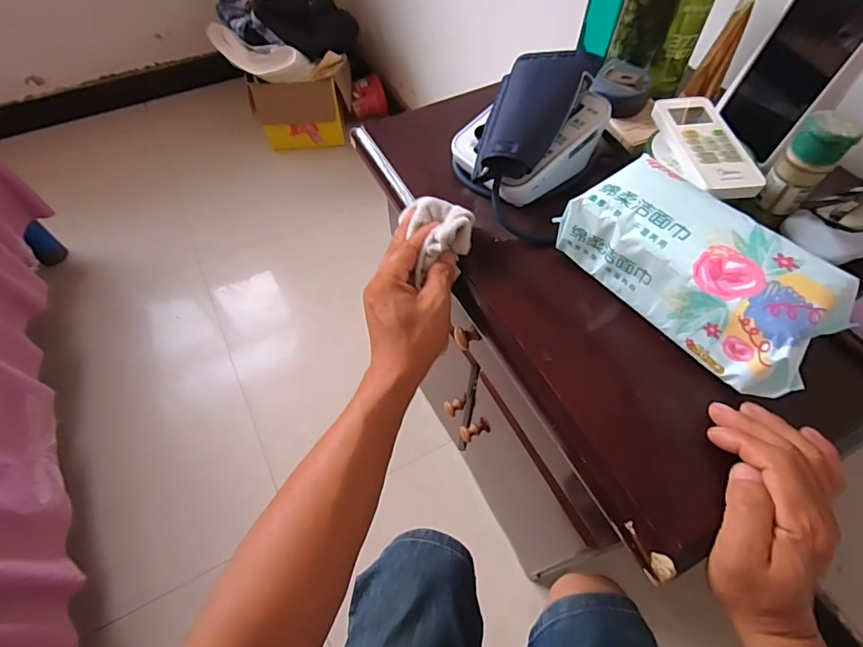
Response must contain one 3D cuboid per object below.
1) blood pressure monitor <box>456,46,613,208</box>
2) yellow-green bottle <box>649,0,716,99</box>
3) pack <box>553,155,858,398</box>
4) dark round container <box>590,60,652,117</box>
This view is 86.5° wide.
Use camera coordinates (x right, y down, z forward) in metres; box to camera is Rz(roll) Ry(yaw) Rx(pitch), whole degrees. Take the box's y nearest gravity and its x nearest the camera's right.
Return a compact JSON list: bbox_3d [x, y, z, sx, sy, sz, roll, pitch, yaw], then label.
[{"bbox_3d":[0.088,-0.191,0.445,0.144,0.085,0.106,-37,65,-21],"label":"blood pressure monitor"},{"bbox_3d":[0.276,-0.326,0.493,0.042,0.152,0.041,26,61,14],"label":"yellow-green bottle"},{"bbox_3d":[0.217,-0.045,0.377,0.096,0.081,0.203,-33,64,-19],"label":"pack"},{"bbox_3d":[0.212,-0.263,0.513,0.060,0.035,0.065,0,58,-1],"label":"dark round container"}]

